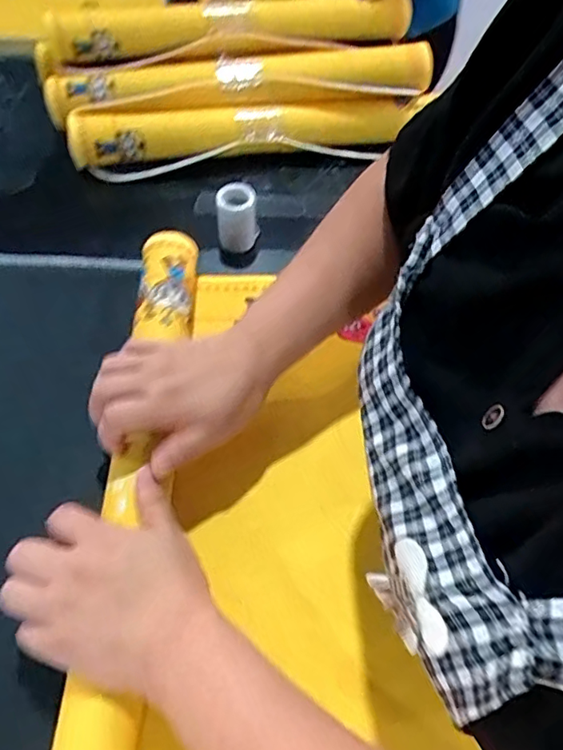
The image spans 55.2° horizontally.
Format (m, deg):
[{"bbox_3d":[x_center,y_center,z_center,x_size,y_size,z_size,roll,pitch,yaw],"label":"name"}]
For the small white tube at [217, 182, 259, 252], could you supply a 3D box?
[{"bbox_3d":[-0.051,-0.186,0.640,0.049,0.069,0.046,-3,55,-4],"label":"small white tube"}]

